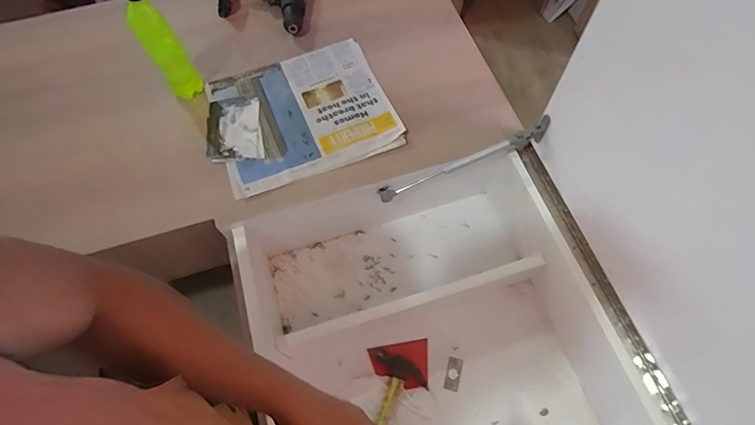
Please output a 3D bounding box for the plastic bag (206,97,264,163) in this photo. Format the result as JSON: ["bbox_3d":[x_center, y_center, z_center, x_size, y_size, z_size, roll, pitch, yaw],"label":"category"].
[{"bbox_3d":[-0.264,-0.154,0.774,0.097,0.013,0.136,-9,65,-4],"label":"plastic bag"}]

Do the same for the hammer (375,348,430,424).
[{"bbox_3d":[-0.009,0.385,0.696,0.098,0.025,0.292,21,67,10],"label":"hammer"}]

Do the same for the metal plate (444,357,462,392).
[{"bbox_3d":[0.138,0.292,0.762,0.026,0.004,0.057,12,65,6],"label":"metal plate"}]

